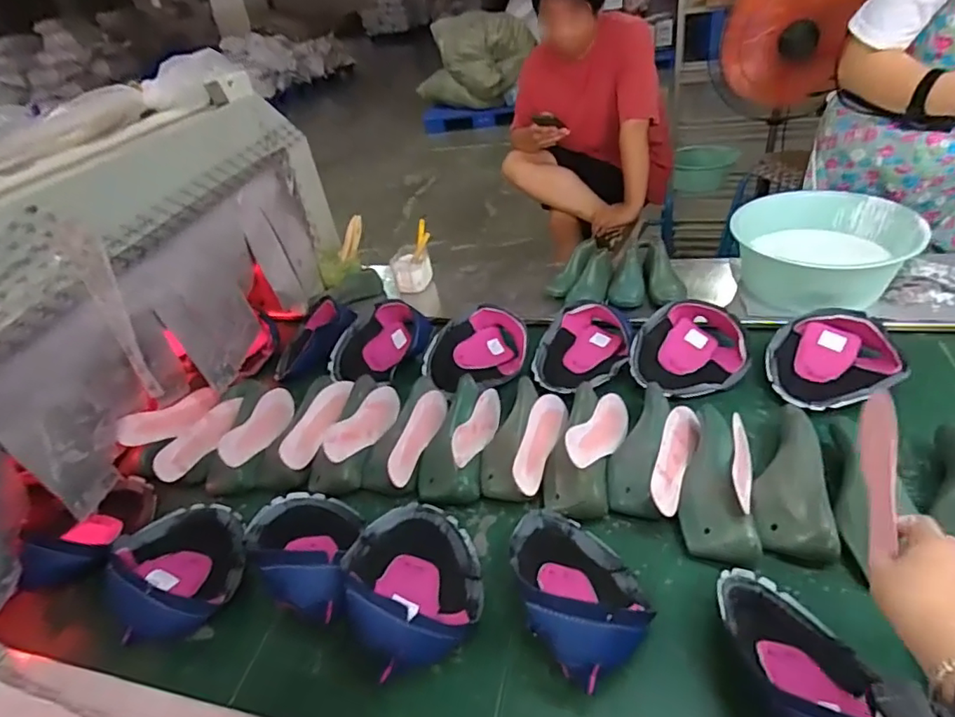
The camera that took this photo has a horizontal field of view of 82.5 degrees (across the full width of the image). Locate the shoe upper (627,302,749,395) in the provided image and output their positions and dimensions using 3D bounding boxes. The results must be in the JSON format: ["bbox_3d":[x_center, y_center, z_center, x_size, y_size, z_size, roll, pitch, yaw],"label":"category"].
[{"bbox_3d":[0.368,-0.013,0.943,0.173,0.081,0.180,-6,38,5],"label":"shoe upper"}]

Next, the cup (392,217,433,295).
[{"bbox_3d":[-0.155,-0.242,1.278,0.101,0.126,0.100,-6,38,5],"label":"cup"}]

